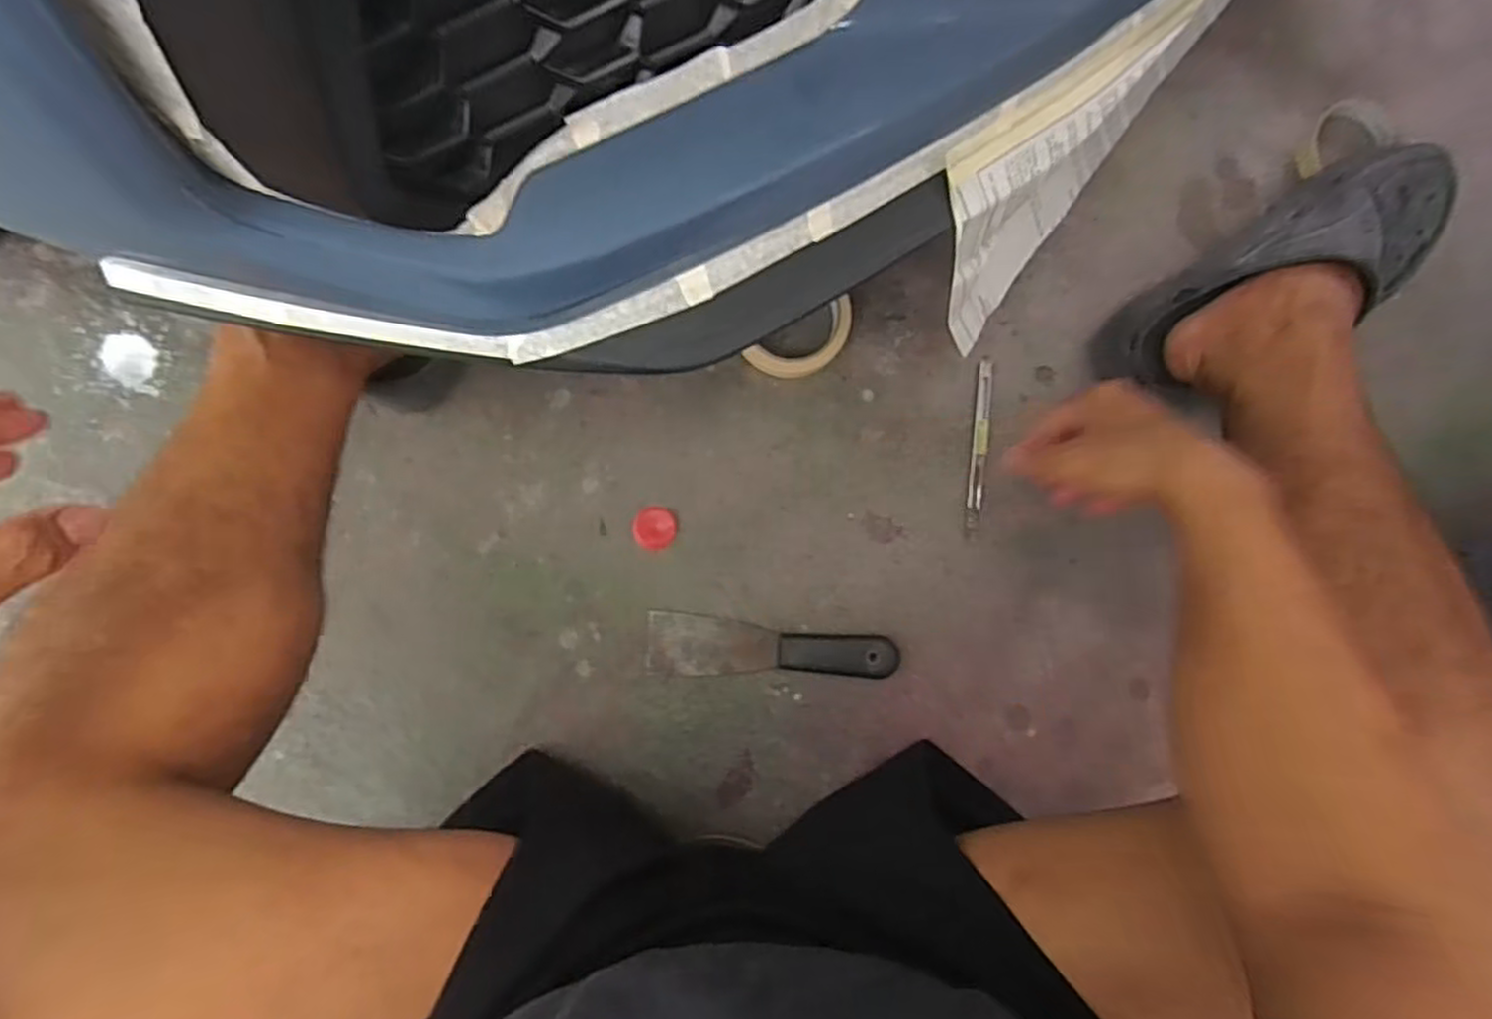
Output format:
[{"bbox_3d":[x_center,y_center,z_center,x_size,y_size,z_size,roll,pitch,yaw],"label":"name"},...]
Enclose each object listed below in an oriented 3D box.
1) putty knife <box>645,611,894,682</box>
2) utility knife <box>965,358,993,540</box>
[{"bbox_3d":[0.021,0.114,0.580,0.197,0.019,0.048,4,87,-4],"label":"putty knife"},{"bbox_3d":[0.196,-0.051,0.606,0.012,0.005,0.150,7,87,-3],"label":"utility knife"}]

